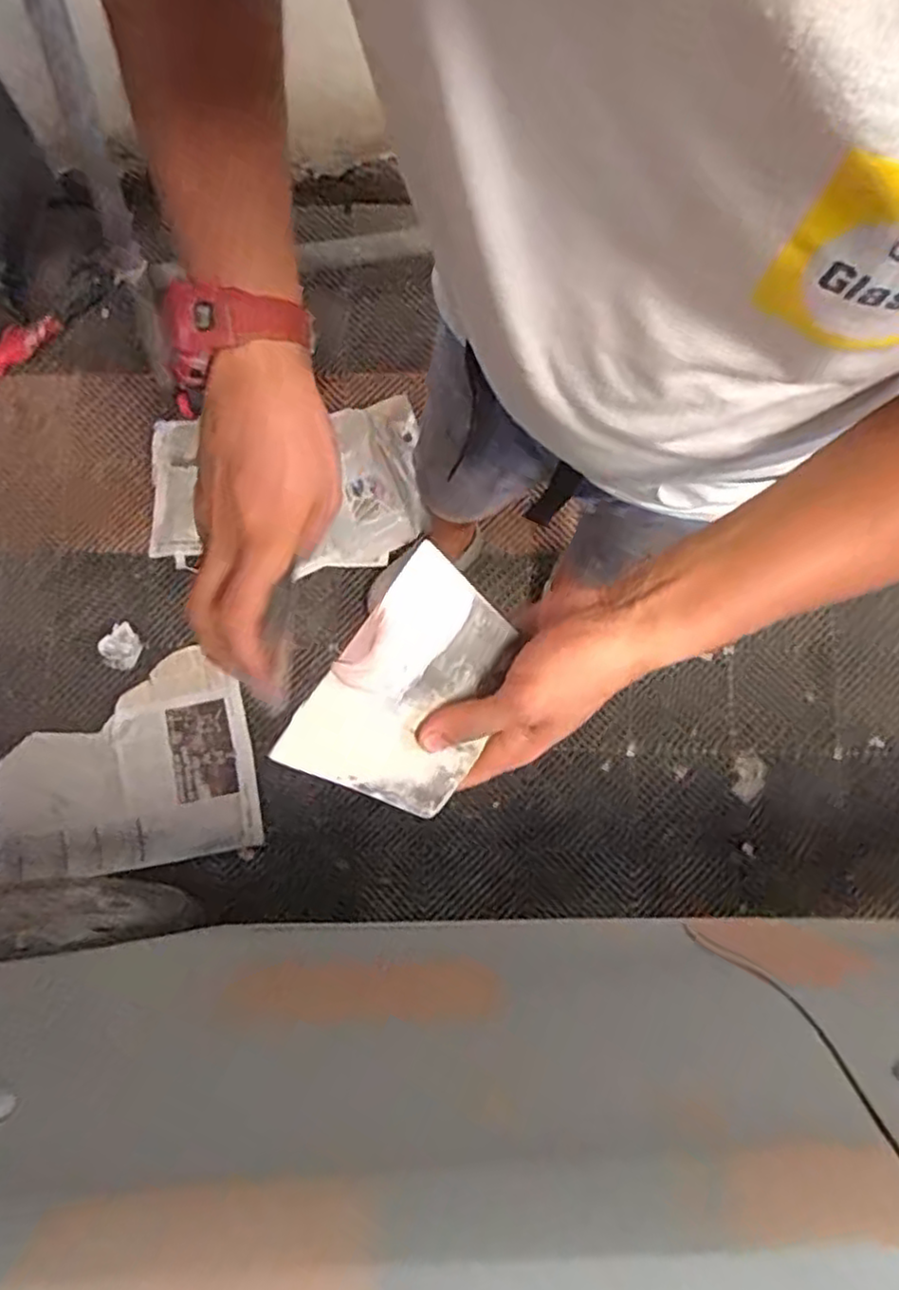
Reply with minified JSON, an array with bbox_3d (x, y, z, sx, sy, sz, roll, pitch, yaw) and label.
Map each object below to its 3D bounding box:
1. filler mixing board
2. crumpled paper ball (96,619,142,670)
[{"bbox_3d":[-0.019,0.029,0.387,0.096,0.013,0.139,33,100,-15],"label":"filler mixing board"},{"bbox_3d":[-0.676,0.006,1.441,0.081,0.022,0.079,0,82,3],"label":"crumpled paper ball"}]

